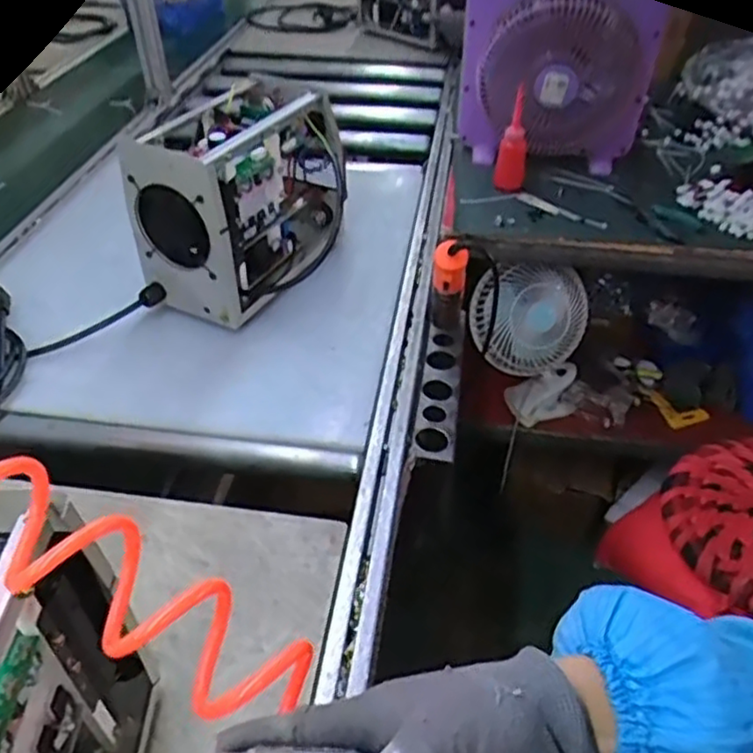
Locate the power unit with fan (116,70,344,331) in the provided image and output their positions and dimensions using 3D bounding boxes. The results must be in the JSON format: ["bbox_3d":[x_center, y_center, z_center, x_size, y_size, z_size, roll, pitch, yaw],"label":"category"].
[{"bbox_3d":[-0.177,-0.242,0.970,0.169,0.248,0.310,18,44,19],"label":"power unit with fan"}]

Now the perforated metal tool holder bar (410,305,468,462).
[{"bbox_3d":[0.084,0.005,0.888,0.048,0.033,0.270,6,42,7],"label":"perforated metal tool holder bar"}]

